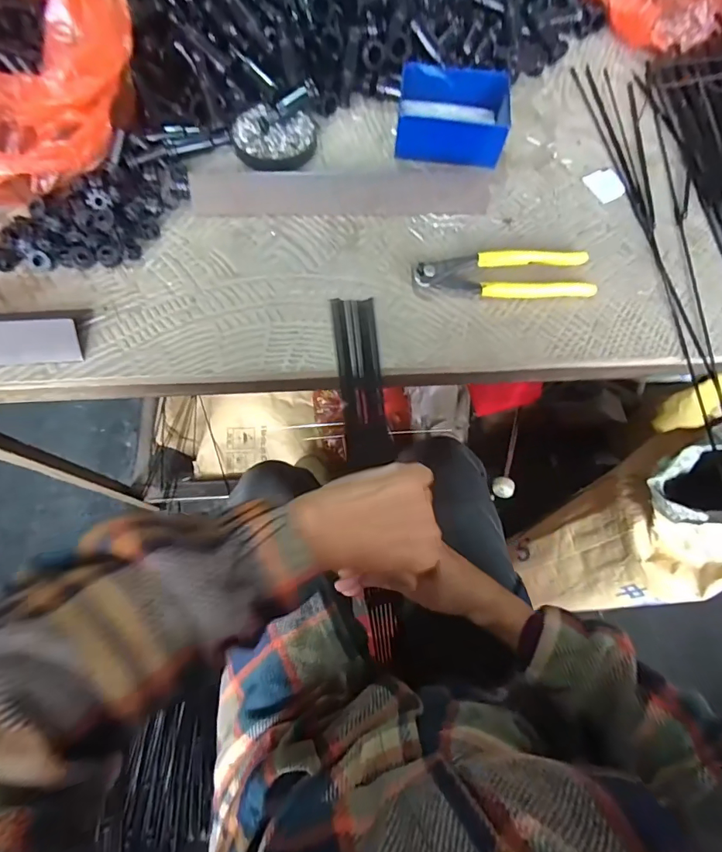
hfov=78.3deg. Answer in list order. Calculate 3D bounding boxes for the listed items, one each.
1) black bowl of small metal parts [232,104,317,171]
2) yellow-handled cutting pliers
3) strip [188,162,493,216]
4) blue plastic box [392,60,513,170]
[{"bbox_3d":[-0.087,-0.290,0.448,0.079,0.018,0.063,13,69,2],"label":"black bowl of small metal parts"},{"bbox_3d":[0.129,-0.143,0.406,0.164,0.017,0.051,1,69,-2],"label":"yellow-handled cutting pliers"},{"bbox_3d":[-0.015,-0.237,0.440,0.289,0.006,0.062,-3,71,-3],"label":"strip"},{"bbox_3d":[0.093,-0.317,0.452,0.106,0.044,0.085,7,69,0],"label":"blue plastic box"}]

